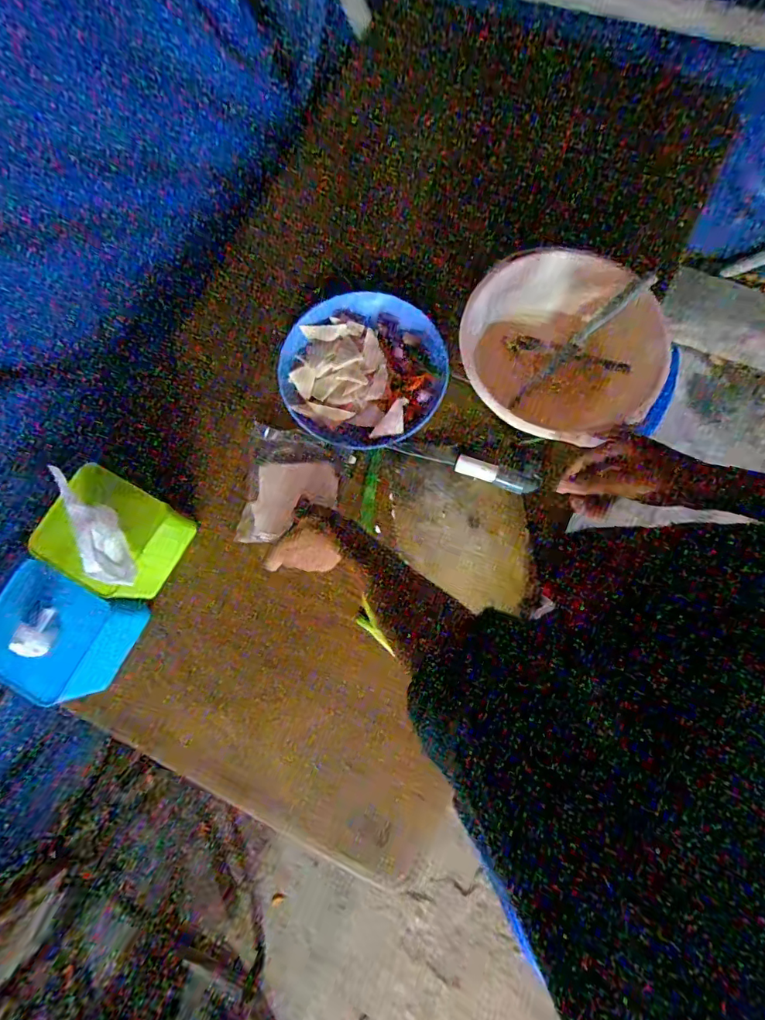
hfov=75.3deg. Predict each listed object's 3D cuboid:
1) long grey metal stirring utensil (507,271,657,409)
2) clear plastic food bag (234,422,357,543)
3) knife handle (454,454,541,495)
[{"bbox_3d":[0.253,-0.218,0.649,0.224,0.010,0.017,-43,79,25],"label":"long grey metal stirring utensil"},{"bbox_3d":[-0.122,-0.027,0.659,0.133,0.021,0.155,14,78,4],"label":"clear plastic food bag"},{"bbox_3d":[0.144,-0.044,0.626,0.103,0.018,0.024,20,79,5],"label":"knife handle"}]

